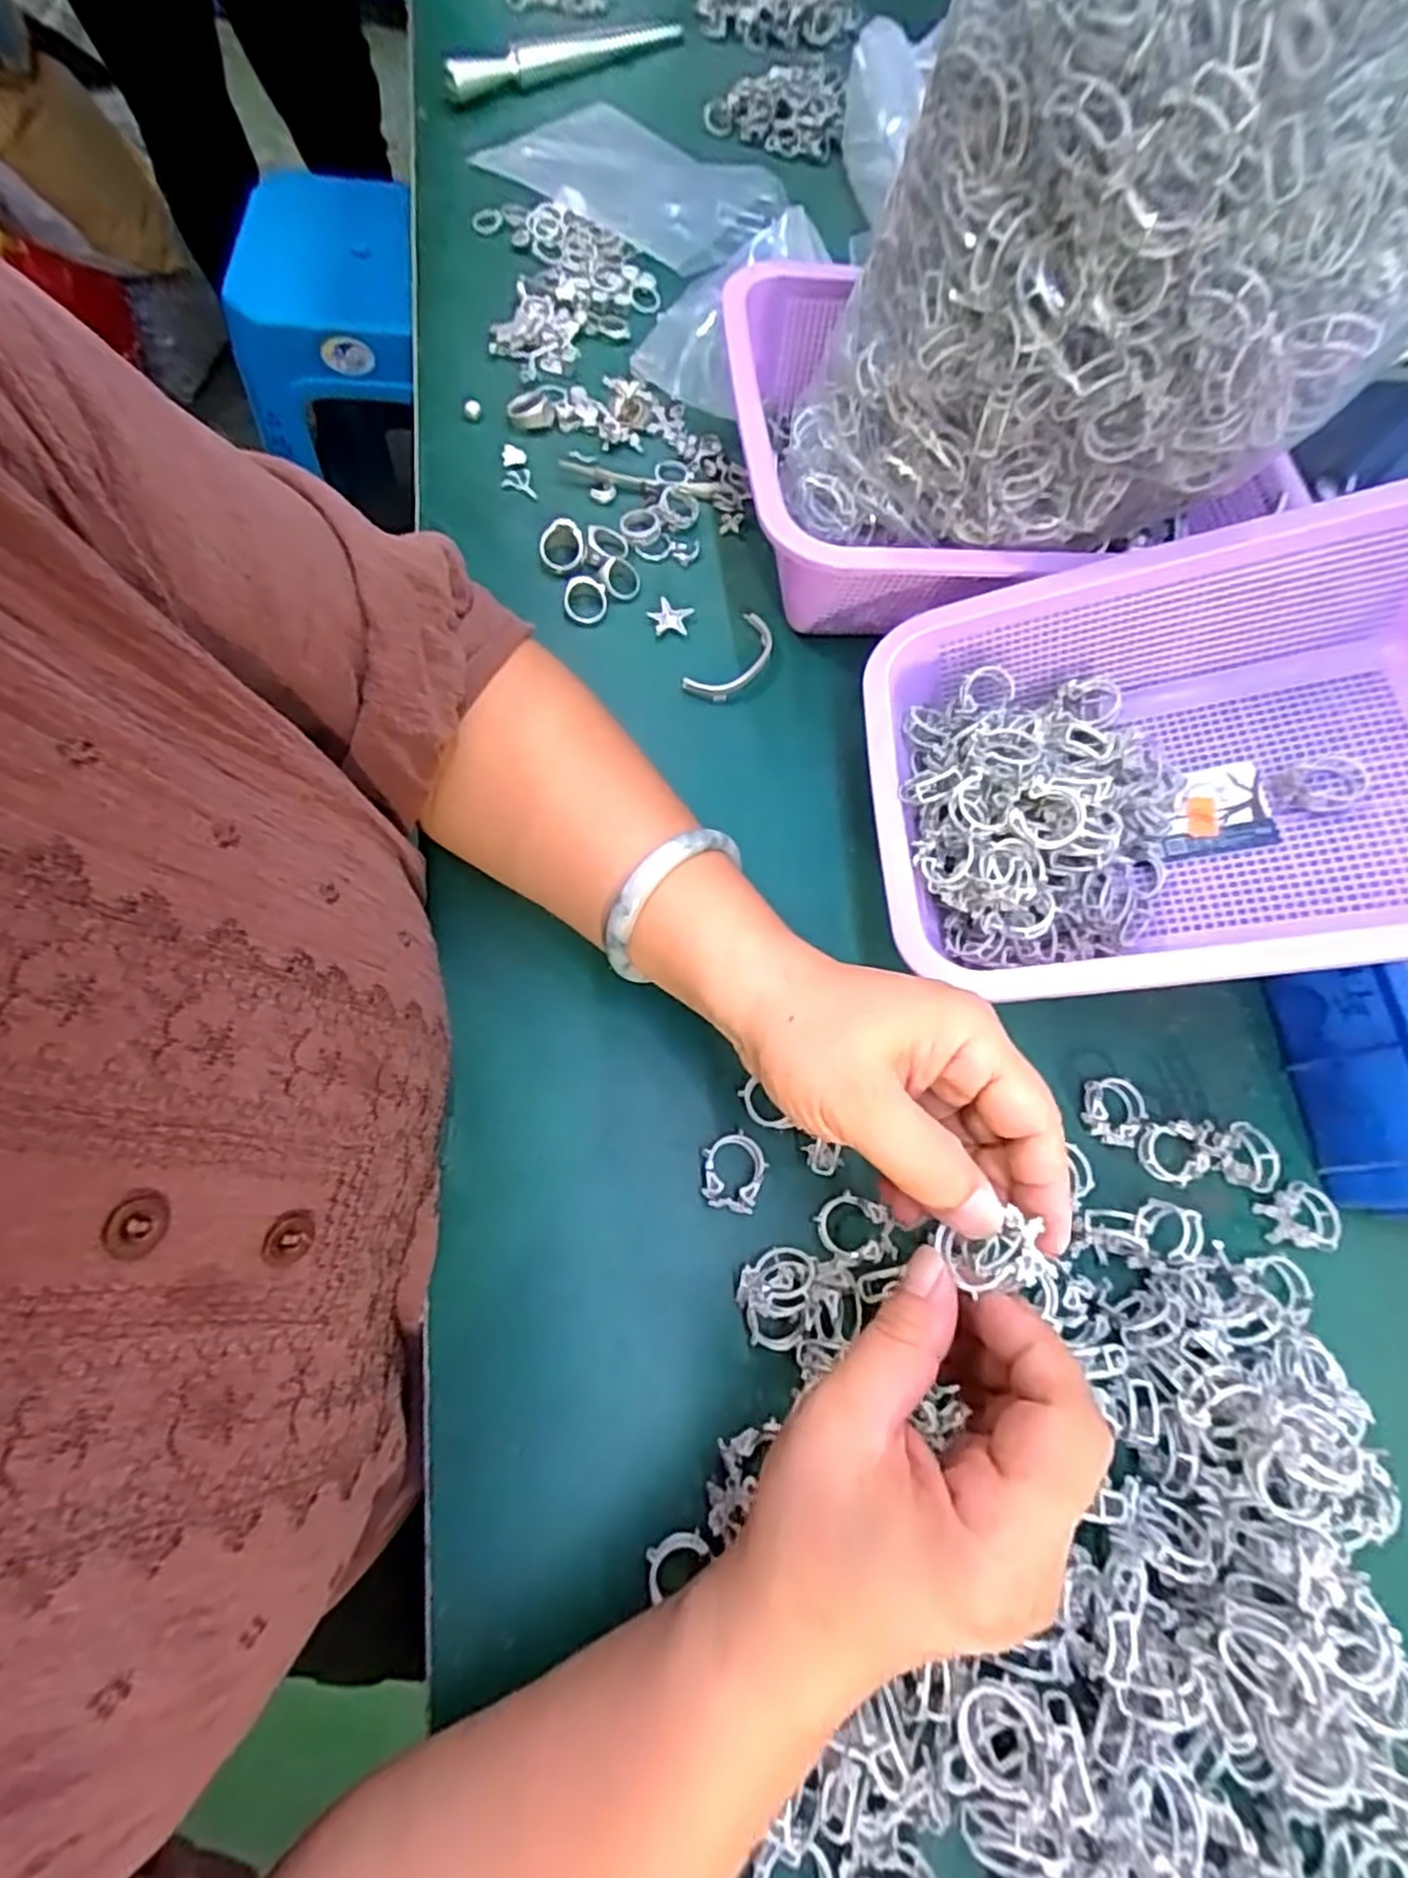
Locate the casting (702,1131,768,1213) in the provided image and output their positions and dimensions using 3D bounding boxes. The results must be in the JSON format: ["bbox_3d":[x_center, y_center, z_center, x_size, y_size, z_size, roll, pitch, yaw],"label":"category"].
[{"bbox_3d":[0.012,0.095,0.302,0.026,0.009,0.031,13,69,-1],"label":"casting"}]

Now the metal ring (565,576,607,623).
[{"bbox_3d":[-0.065,-0.187,0.404,0.024,0.006,0.026,0,93,-8],"label":"metal ring"}]

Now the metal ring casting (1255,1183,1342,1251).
[{"bbox_3d":[0.265,0.123,0.324,0.035,0.008,0.027,8,69,-3],"label":"metal ring casting"}]

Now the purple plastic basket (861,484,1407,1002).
[{"bbox_3d":[0.216,-0.071,0.310,0.275,0.085,0.197,-6,67,18],"label":"purple plastic basket"}]

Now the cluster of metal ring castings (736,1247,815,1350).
[{"bbox_3d":[0.027,0.138,0.283,0.027,0.017,0.036,13,69,-1],"label":"cluster of metal ring castings"}]

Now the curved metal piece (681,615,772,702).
[{"bbox_3d":[0.018,-0.154,0.402,0.026,0.009,0.066,35,71,10],"label":"curved metal piece"}]

